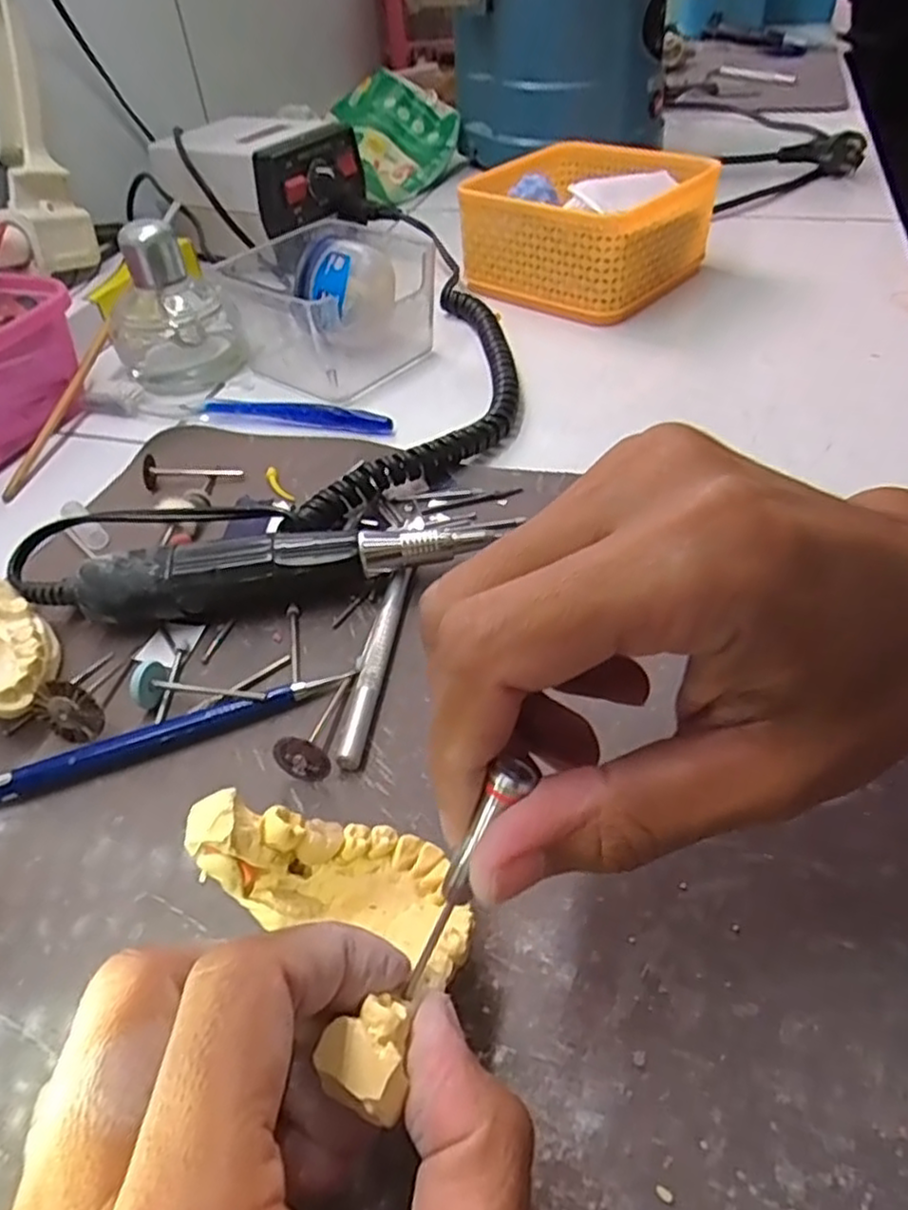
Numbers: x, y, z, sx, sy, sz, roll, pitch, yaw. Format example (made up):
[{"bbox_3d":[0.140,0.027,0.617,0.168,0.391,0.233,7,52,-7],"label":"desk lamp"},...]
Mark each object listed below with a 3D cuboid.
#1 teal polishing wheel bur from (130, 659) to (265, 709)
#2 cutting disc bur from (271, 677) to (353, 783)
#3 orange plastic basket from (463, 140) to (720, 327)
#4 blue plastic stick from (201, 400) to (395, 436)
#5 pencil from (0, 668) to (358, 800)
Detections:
[{"bbox_3d":[-0.087,0.028,0.247,0.044,0.014,0.014,-2,45,3],"label":"teal polishing wheel bur"},{"bbox_3d":[-0.043,0.041,0.238,0.017,0.016,0.042,5,26,10],"label":"cutting disc bur"},{"bbox_3d":[0.086,-0.259,0.488,0.148,0.064,0.135,32,55,31],"label":"orange plastic basket"},{"bbox_3d":[-0.085,-0.102,0.387,0.108,0.011,0.007,9,46,13],"label":"blue plastic stick"},{"bbox_3d":[-0.102,0.046,0.236,0.140,0.009,0.009,-19,46,-14],"label":"pencil"}]

